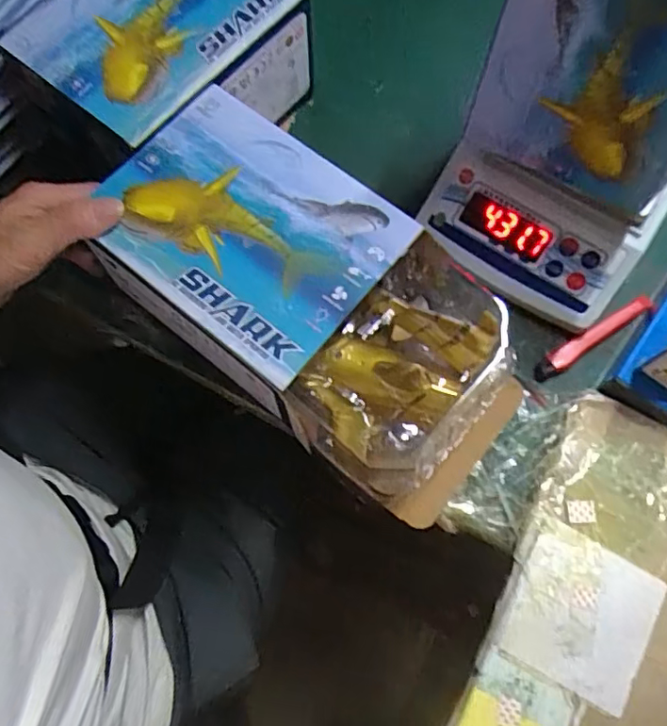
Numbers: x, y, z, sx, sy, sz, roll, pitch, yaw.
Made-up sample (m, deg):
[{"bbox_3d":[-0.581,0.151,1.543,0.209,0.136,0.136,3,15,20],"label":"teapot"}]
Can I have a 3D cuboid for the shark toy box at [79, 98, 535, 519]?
[{"bbox_3d":[-0.013,-0.041,0.429,0.329,0.101,0.161,38,76,8],"label":"shark toy box"}]

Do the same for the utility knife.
[{"bbox_3d":[0.222,-0.023,0.489,0.126,0.014,0.017,-31,78,-10],"label":"utility knife"}]

